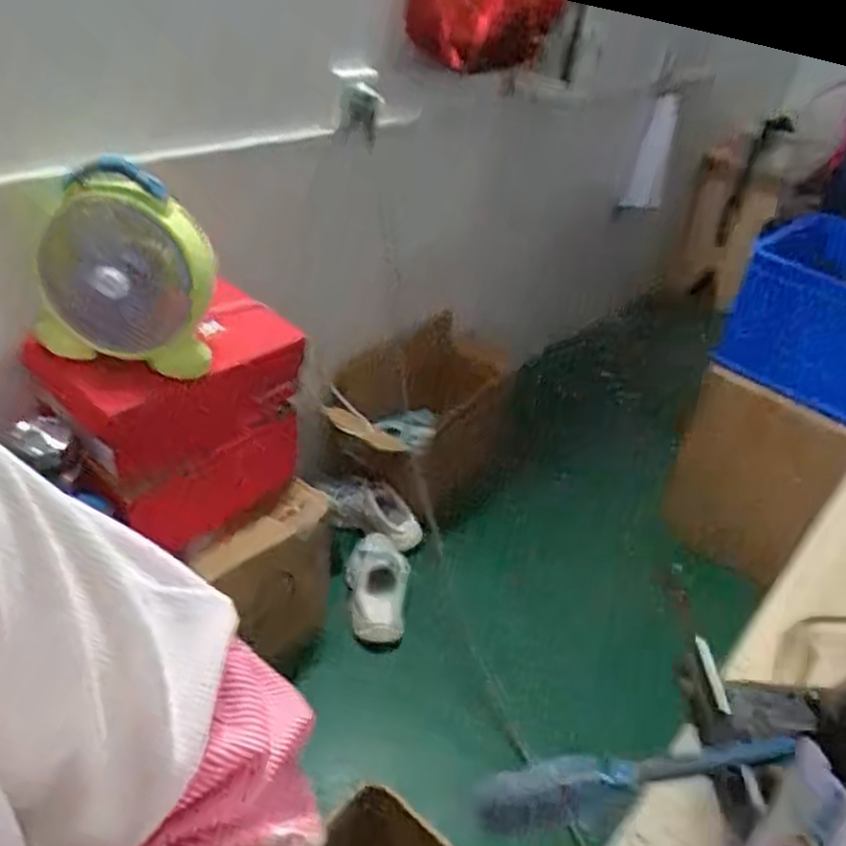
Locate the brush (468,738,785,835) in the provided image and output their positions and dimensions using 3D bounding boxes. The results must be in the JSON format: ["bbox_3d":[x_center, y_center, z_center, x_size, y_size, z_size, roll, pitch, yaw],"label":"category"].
[{"bbox_3d":[0.103,0.175,0.372,0.152,0.038,0.025,0,35,-12],"label":"brush"}]

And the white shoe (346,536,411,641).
[{"bbox_3d":[-0.086,0.301,1.438,0.112,0.090,0.222,3,35,-8],"label":"white shoe"}]

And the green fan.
[{"bbox_3d":[-0.380,-0.197,0.975,0.231,0.245,0.068,10,34,2],"label":"green fan"}]

